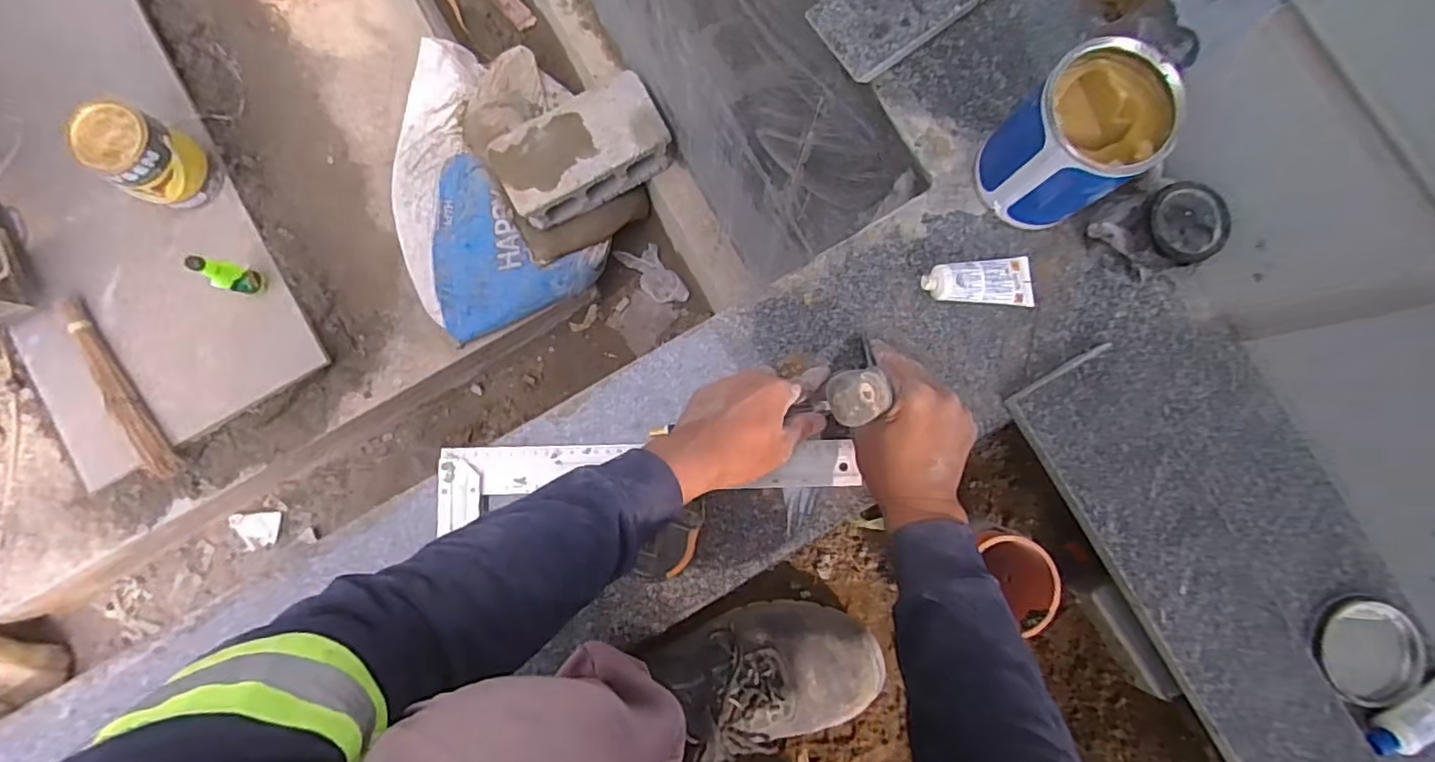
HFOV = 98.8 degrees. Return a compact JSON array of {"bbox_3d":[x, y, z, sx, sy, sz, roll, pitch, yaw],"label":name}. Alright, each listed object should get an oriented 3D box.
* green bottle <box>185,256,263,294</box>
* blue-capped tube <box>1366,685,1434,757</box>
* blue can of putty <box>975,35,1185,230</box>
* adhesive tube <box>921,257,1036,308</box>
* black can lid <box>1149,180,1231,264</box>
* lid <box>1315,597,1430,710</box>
[{"bbox_3d":[-1.070,-0.229,1.345,0.052,0.198,0.063,19,84,1],"label":"green bottle"},{"bbox_3d":[0.582,0.277,0.506,0.102,0.019,0.045,-26,85,-3],"label":"blue-capped tube"},{"bbox_3d":[0.284,-0.190,0.492,0.098,0.123,0.096,0,84,-1],"label":"blue can of putty"},{"bbox_3d":[0.230,-0.089,0.533,0.096,0.024,0.044,2,84,-1],"label":"adhesive tube"},{"bbox_3d":[0.377,-0.127,0.492,0.064,0.017,0.063,0,84,-1],"label":"black can lid"},{"bbox_3d":[0.547,0.225,0.514,0.090,0.021,0.083,0,84,-1],"label":"lid"}]

